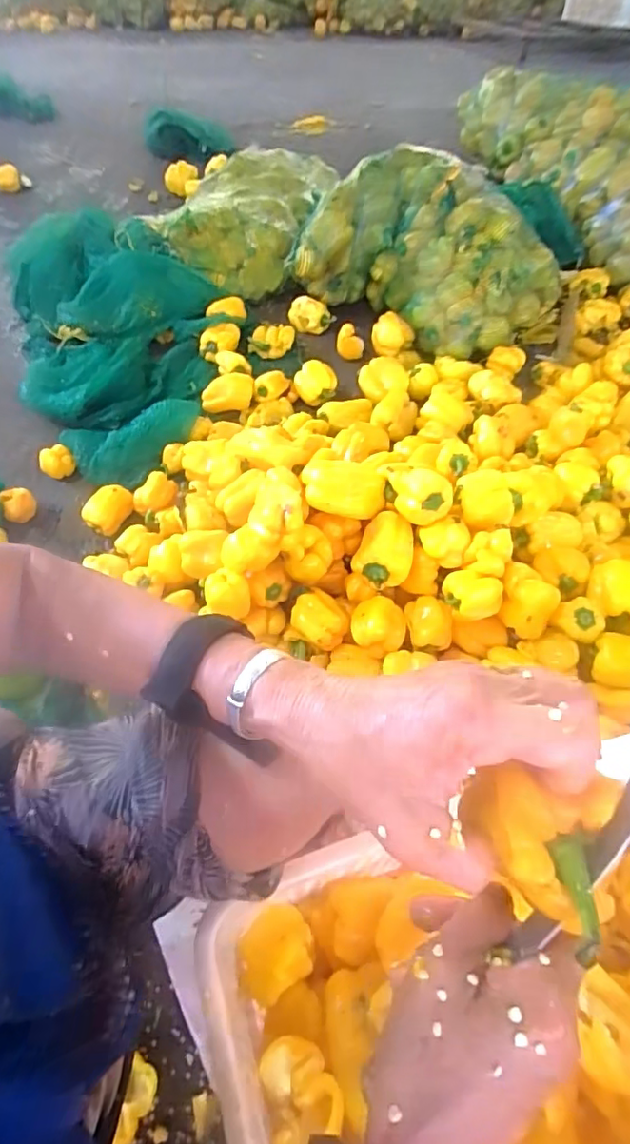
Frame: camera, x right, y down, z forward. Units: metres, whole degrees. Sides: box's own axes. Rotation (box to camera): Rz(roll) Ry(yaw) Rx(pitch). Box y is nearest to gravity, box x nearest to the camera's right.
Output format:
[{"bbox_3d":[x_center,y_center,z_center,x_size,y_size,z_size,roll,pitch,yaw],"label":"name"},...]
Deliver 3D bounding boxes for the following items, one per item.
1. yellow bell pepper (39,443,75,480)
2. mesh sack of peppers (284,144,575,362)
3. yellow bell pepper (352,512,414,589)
[{"bbox_3d":[-0.505,-0.215,1.083,0.061,0.050,0.056,-35,61,-25],"label":"yellow bell pepper"},{"bbox_3d":[0.284,-0.757,1.314,0.598,0.280,0.349,18,54,12],"label":"mesh sack of peppers"},{"bbox_3d":[0.105,-0.037,0.821,0.084,0.061,0.120,13,53,8],"label":"yellow bell pepper"}]

